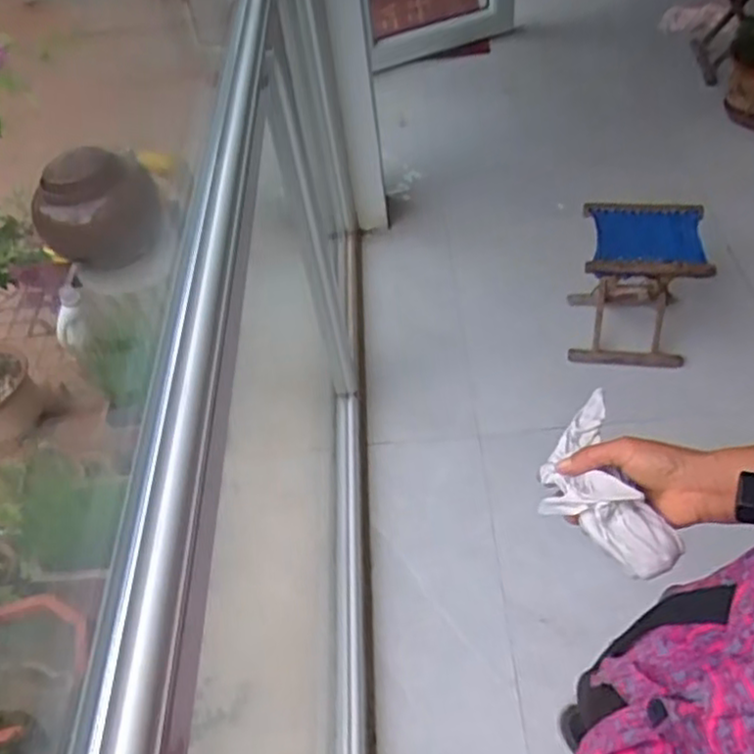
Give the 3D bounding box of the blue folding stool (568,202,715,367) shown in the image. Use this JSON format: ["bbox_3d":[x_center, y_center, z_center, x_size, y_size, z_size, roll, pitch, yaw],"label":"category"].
[{"bbox_3d":[0.662,-0.238,1.833,0.286,0.358,0.253,1,51,8],"label":"blue folding stool"}]

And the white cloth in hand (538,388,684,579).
[{"bbox_3d":[0.188,0.092,0.601,0.085,0.051,0.159,-14,52,-11],"label":"white cloth in hand"}]

